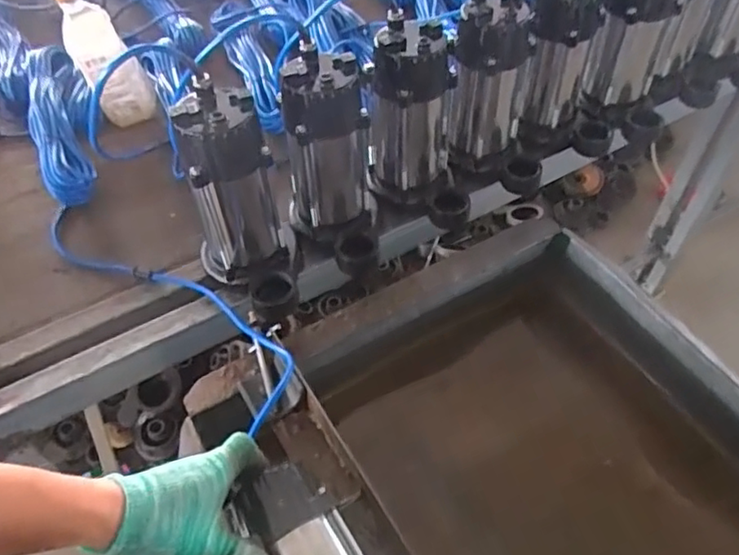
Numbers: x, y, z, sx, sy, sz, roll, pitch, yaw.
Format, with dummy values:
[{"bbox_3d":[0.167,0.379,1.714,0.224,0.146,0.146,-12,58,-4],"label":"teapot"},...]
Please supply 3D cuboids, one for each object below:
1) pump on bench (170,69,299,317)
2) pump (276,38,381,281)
[{"bbox_3d":[-0.146,-0.075,0.683,0.096,0.237,0.147,-19,53,-15],"label":"pump on bench"},{"bbox_3d":[-0.047,-0.127,0.725,0.109,0.229,0.135,-4,51,-3],"label":"pump"}]

